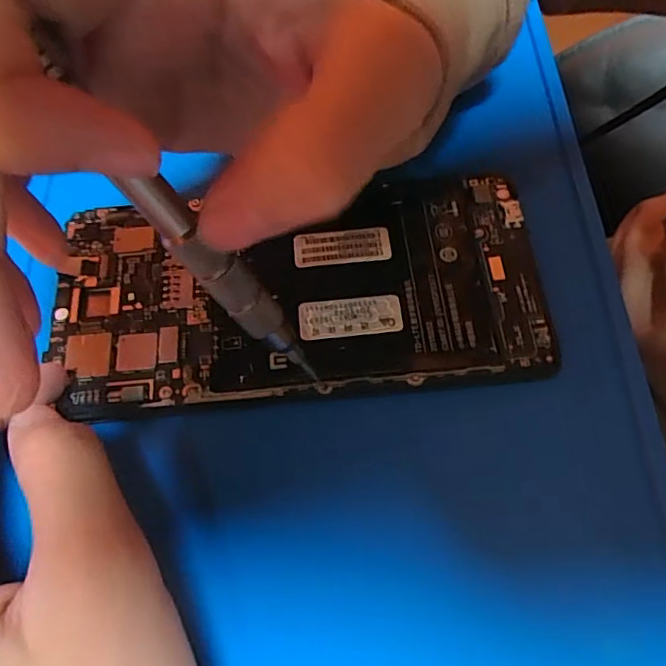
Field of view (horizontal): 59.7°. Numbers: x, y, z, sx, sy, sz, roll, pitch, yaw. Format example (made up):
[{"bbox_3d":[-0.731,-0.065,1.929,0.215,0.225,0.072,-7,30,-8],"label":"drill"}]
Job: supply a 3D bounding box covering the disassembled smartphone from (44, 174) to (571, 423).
[{"bbox_3d":[-0.011,-0.013,0.176,0.144,0.005,0.070,-7,64,-3],"label":"disassembled smartphone"}]

